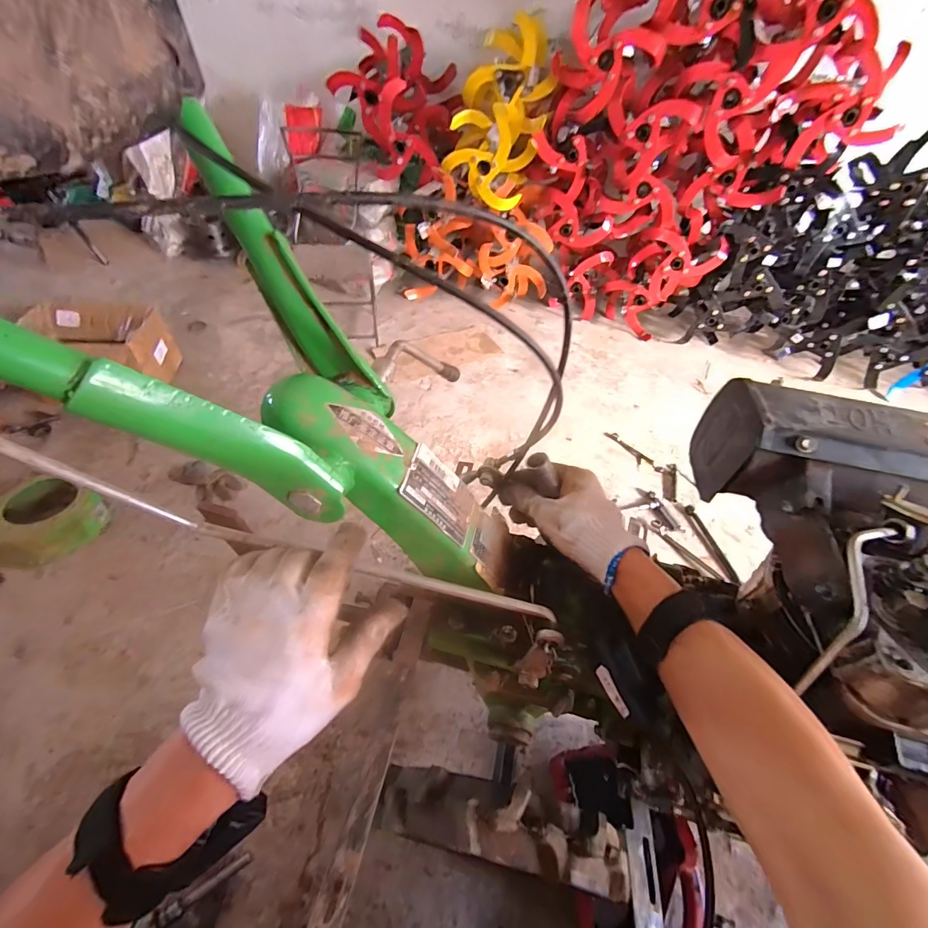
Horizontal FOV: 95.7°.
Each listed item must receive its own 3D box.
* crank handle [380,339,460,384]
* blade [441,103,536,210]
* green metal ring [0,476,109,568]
[{"bbox_3d":[-0.046,-0.109,0.461,0.029,0.035,0.171,28,17,17],"label":"crank handle"},{"bbox_3d":[0.080,-1.067,1.484,0.307,0.281,0.119,15,48,6],"label":"blade"},{"bbox_3d":[-0.910,0.122,0.894,0.191,0.102,0.193,3,48,-4],"label":"green metal ring"}]

